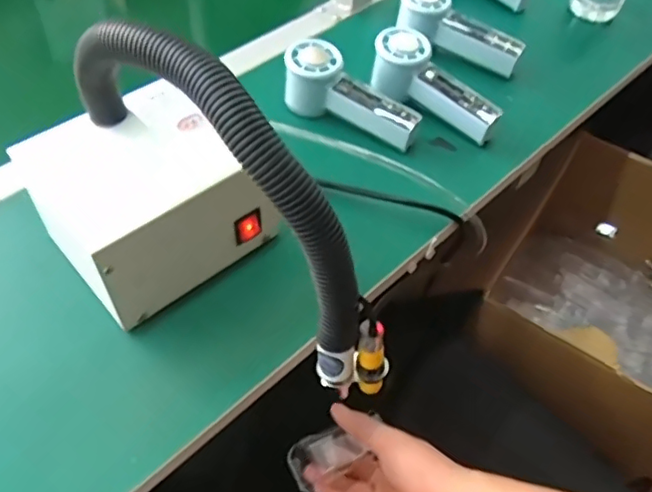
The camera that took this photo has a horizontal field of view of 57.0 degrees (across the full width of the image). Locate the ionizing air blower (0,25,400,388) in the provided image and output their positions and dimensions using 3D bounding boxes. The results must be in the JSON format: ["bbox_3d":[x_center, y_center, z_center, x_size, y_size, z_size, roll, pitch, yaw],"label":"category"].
[{"bbox_3d":[-0.085,-0.023,0.412,0.143,0.202,0.282,-35,62,-26],"label":"ionizing air blower"}]

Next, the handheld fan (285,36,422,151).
[{"bbox_3d":[0.029,-0.151,0.611,0.149,0.067,0.055,23,55,14],"label":"handheld fan"}]

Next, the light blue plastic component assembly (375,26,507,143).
[{"bbox_3d":[0.112,-0.165,0.627,0.153,0.053,0.056,40,60,9],"label":"light blue plastic component assembly"}]

